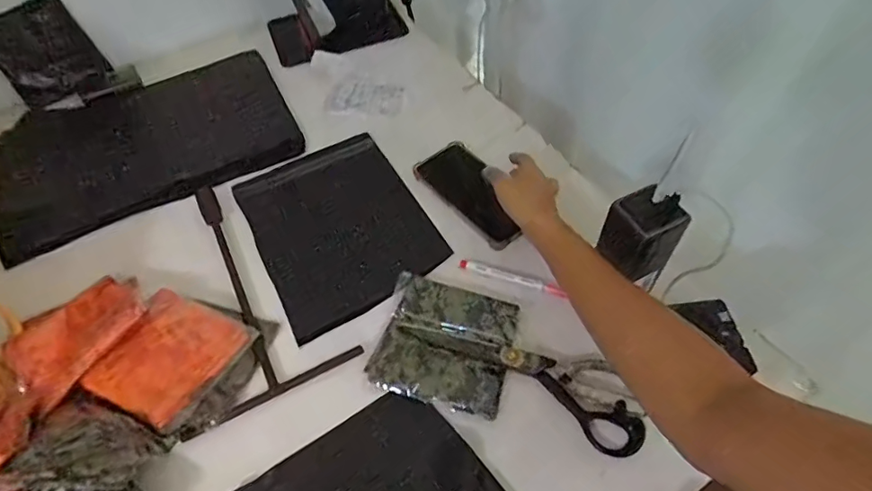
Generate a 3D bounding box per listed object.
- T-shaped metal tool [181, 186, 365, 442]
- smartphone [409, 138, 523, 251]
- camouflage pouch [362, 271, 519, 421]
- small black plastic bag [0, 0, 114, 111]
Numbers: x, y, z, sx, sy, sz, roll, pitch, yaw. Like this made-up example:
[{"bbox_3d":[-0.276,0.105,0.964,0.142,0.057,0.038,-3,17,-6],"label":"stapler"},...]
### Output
[{"bbox_3d":[-0.226,0.038,0.564,0.167,0.017,0.301,-26,55,-17],"label":"T-shaped metal tool"},{"bbox_3d":[0.047,-0.069,0.622,0.074,0.017,0.178,-40,54,-8],"label":"smartphone"},{"bbox_3d":[0.009,0.092,0.506,0.128,0.012,0.122,12,53,12],"label":"camouflage pouch"},{"bbox_3d":[-0.575,-0.281,0.747,0.128,0.129,0.019,-32,39,-15],"label":"small black plastic bag"}]

